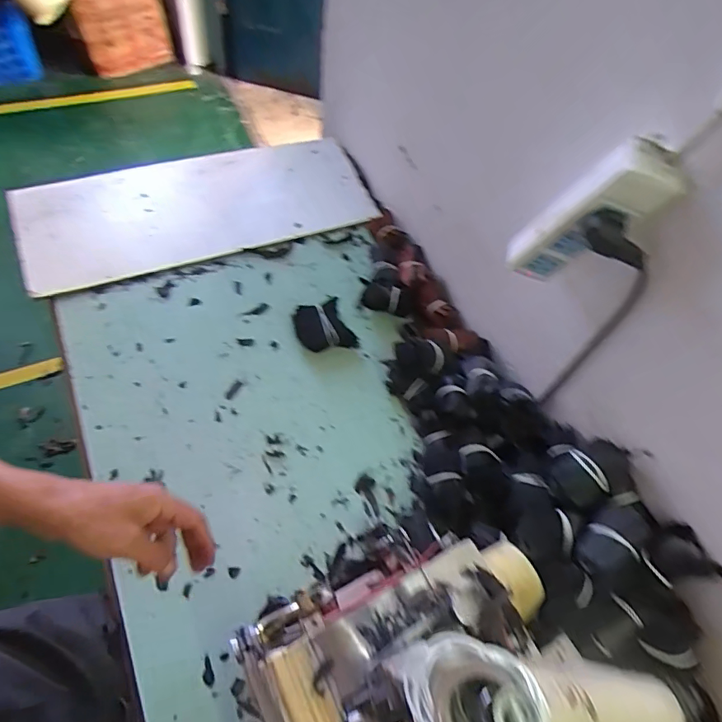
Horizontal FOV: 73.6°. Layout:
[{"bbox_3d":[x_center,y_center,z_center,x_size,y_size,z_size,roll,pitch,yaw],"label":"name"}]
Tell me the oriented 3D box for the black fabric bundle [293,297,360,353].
[{"bbox_3d":[-0.055,-0.050,0.712,0.076,0.034,0.082,-22,65,-20],"label":"black fabric bundle"}]

